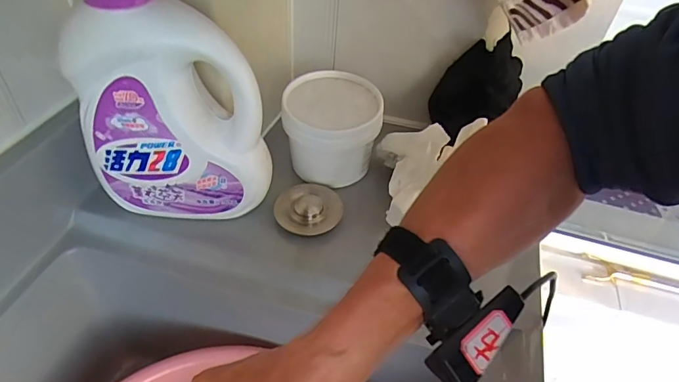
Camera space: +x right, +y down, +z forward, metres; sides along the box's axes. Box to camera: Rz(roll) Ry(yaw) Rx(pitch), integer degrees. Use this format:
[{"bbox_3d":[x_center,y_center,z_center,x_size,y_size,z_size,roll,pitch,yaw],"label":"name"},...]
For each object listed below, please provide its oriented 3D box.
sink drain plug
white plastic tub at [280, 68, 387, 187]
[{"bbox_3d":[-0.038,0.020,0.566,0.081,0.016,0.074,3,44,-3],"label":"sink drain plug"},{"bbox_3d":[-0.013,-0.085,0.603,0.118,0.096,0.119,1,44,-6],"label":"white plastic tub"}]

